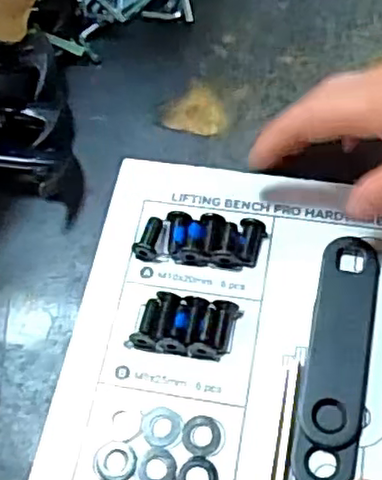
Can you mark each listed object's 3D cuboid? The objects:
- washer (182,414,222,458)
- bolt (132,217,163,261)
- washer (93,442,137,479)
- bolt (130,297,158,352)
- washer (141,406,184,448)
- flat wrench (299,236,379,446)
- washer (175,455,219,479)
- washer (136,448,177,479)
[{"bbox_3d":[0.005,0.096,0.324,0.018,0.004,0.019,1,62,4],"label":"washer"},{"bbox_3d":[-0.024,-0.001,0.376,0.014,0.014,0.025,16,77,12],"label":"bolt"},{"bbox_3d":[-0.037,0.108,0.321,0.021,0.004,0.019,1,62,4],"label":"washer"},{"bbox_3d":[-0.023,0.044,0.351,0.013,0.010,0.027,11,63,9],"label":"bolt"},{"bbox_3d":[-0.015,0.092,0.327,0.020,0.004,0.019,0,62,4],"label":"washer"},{"bbox_3d":[0.078,0.049,0.340,0.030,0.008,0.109,10,63,9],"label":"flat wrench"},{"bbox_3d":[0.003,0.113,0.314,0.020,0.004,0.019,2,62,5],"label":"washer"},{"bbox_3d":[-0.017,0.111,0.318,0.019,0.004,0.020,2,62,5],"label":"washer"}]

